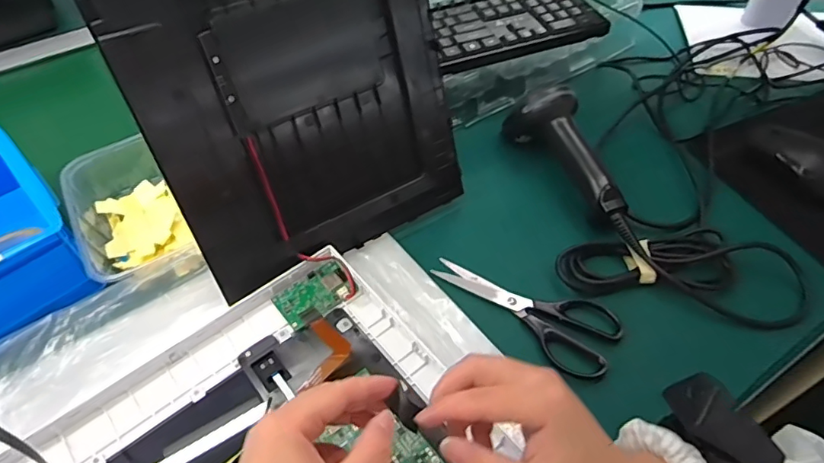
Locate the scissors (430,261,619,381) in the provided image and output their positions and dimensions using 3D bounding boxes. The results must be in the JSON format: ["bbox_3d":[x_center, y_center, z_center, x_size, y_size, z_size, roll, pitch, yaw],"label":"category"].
[{"bbox_3d":[0.100,0.059,0.450,0.160,0.012,0.068,35,59,26],"label":"scissors"}]

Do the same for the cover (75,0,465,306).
[{"bbox_3d":[-0.080,-0.112,0.403,0.242,0.287,0.012,-28,34,-22],"label":"cover"}]

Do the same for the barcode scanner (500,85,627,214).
[{"bbox_3d":[0.159,-0.083,0.520,0.049,0.060,0.164,-24,54,-18],"label":"barcode scanner"}]

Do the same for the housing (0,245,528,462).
[{"bbox_3d":[-0.112,0.173,0.352,0.308,0.033,0.255,-34,59,-24],"label":"housing"}]

